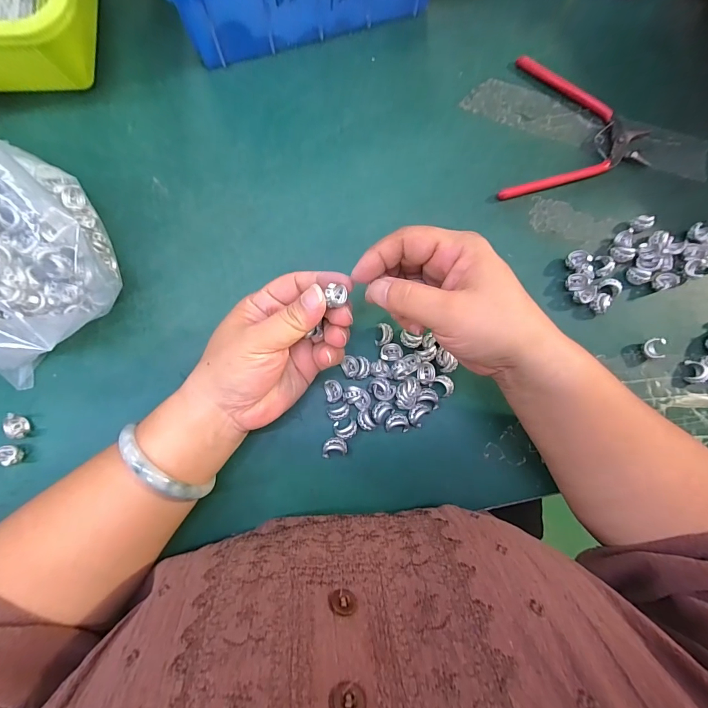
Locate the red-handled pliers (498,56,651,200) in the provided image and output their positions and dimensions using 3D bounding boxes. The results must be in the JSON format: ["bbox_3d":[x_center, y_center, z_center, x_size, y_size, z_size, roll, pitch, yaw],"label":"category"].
[{"bbox_3d":[0.203,-0.194,0.329,0.125,0.012,0.140,13,81,-1],"label":"red-handled pliers"}]

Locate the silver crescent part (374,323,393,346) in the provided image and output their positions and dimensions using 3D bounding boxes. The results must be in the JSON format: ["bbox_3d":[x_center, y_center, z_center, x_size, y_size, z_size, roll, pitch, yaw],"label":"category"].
[{"bbox_3d":[0.025,-0.015,0.293,0.014,0.010,0.017,9,82,-1],"label":"silver crescent part"}]

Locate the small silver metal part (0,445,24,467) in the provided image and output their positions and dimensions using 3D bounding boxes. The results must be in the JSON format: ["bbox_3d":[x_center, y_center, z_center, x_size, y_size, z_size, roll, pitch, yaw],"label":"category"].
[{"bbox_3d":[-0.253,0.074,0.265,0.015,0.016,0.014,-7,82,-4],"label":"small silver metal part"}]

